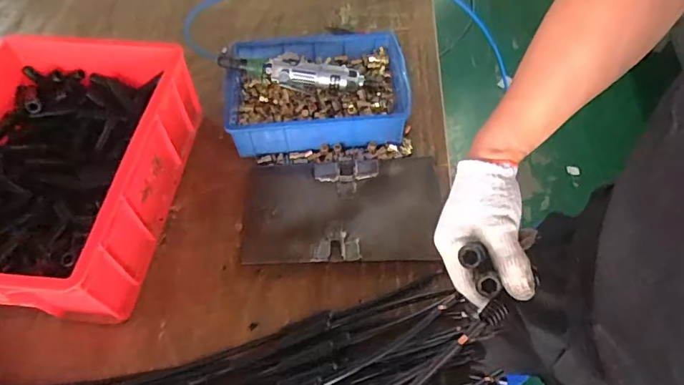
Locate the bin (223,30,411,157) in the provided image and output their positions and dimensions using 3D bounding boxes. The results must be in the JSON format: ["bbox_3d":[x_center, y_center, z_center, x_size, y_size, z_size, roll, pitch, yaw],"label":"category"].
[{"bbox_3d":[-0.043,-0.170,0.788,0.297,0.086,0.202,-6,57,1],"label":"bin"}]

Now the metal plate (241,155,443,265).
[{"bbox_3d":[-0.001,0.020,0.703,0.296,0.018,0.175,-4,57,2],"label":"metal plate"}]

